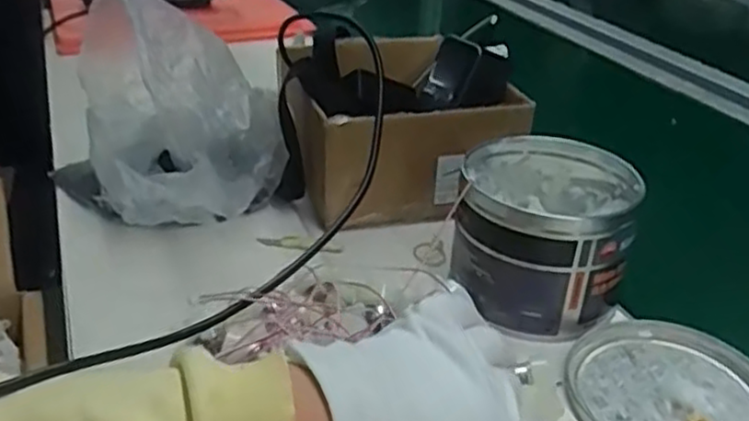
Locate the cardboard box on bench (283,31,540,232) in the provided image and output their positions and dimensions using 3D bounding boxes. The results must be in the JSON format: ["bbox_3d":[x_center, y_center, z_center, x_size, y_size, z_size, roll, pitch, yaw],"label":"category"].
[{"bbox_3d":[0.020,-0.084,0.694,0.194,0.121,0.183,-7,31,-13],"label":"cardboard box on bench"}]

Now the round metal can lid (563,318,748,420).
[{"bbox_3d":[0.193,0.116,0.472,0.131,0.011,0.137,1,30,0],"label":"round metal can lid"}]

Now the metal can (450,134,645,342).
[{"bbox_3d":[0.127,0.017,0.549,0.123,0.103,0.136,8,30,13],"label":"metal can"}]

